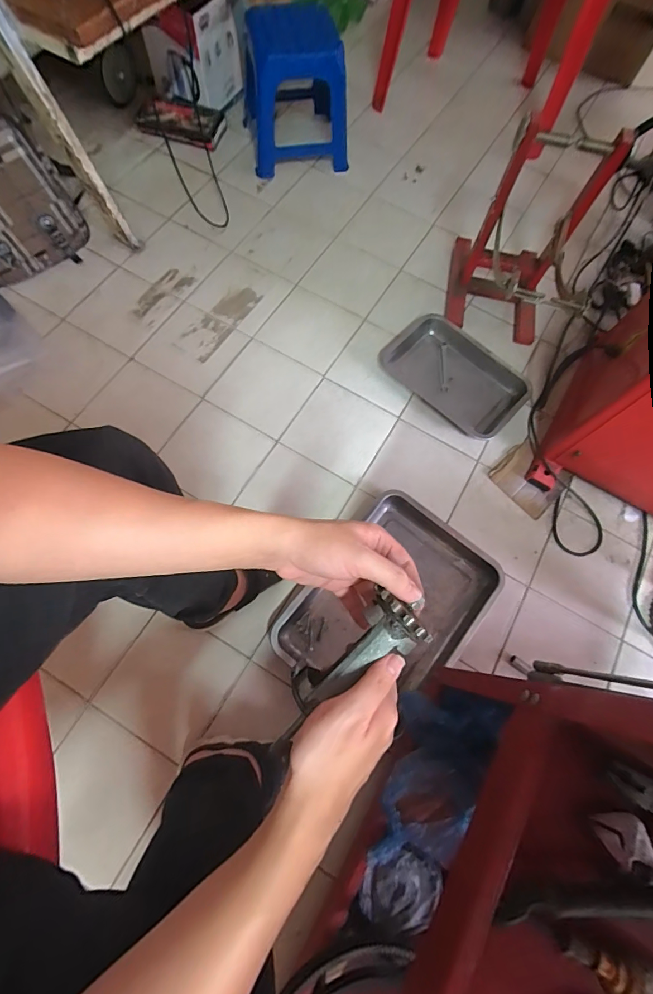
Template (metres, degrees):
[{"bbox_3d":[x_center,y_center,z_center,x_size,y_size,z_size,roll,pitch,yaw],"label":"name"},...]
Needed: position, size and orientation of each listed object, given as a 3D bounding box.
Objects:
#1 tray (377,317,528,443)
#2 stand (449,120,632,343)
[{"bbox_3d":[0.299,-0.290,0.939,0.317,0.037,0.204,40,76,10],"label":"tray"},{"bbox_3d":[0.426,-0.568,0.871,0.223,0.364,0.262,11,73,1],"label":"stand"}]

